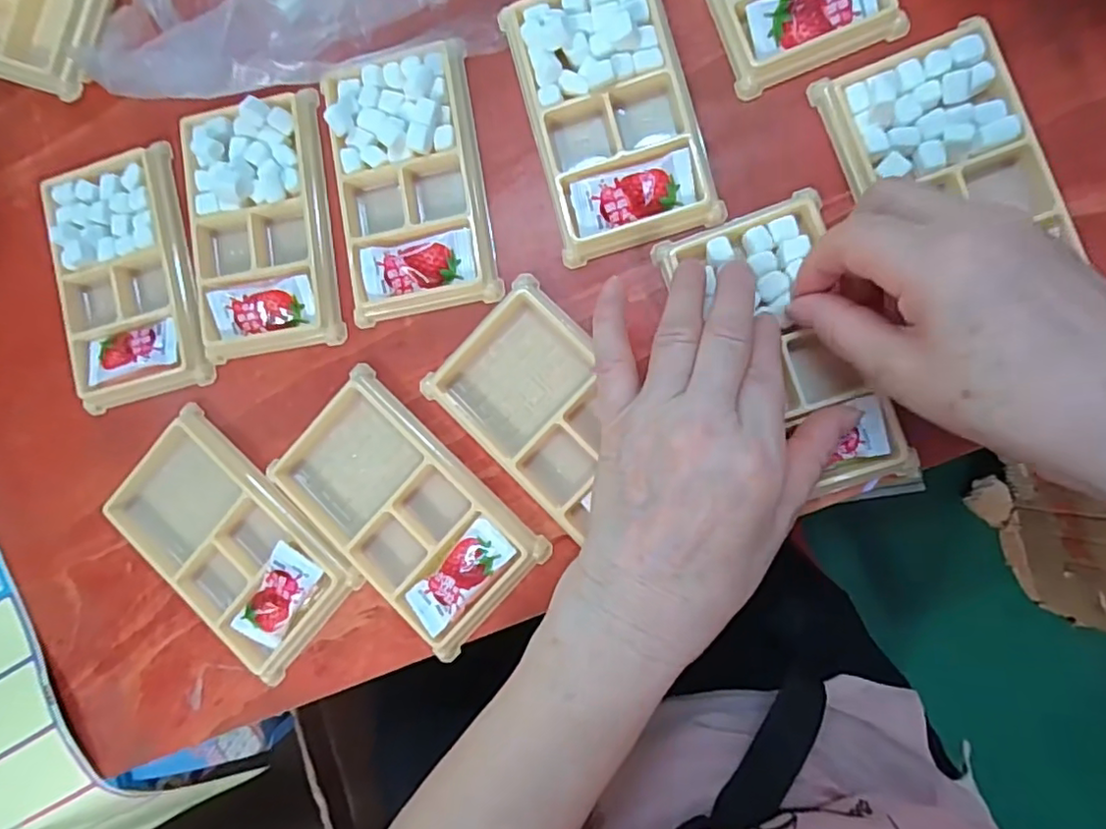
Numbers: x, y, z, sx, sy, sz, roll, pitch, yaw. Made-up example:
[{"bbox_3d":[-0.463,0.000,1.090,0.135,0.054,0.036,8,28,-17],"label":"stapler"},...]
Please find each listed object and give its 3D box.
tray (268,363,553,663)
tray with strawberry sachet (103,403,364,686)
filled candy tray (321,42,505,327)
[{"bbox_3d":[-0.076,0.049,0.314,0.133,0.014,0.075,45,95,8],"label":"tray"},{"bbox_3d":[-0.175,0.070,0.327,0.133,0.015,0.082,41,95,8],"label":"tray with strawberry sachet"},{"bbox_3d":[-0.075,-0.119,0.314,0.073,0.013,0.131,-10,86,9],"label":"filled candy tray"}]

